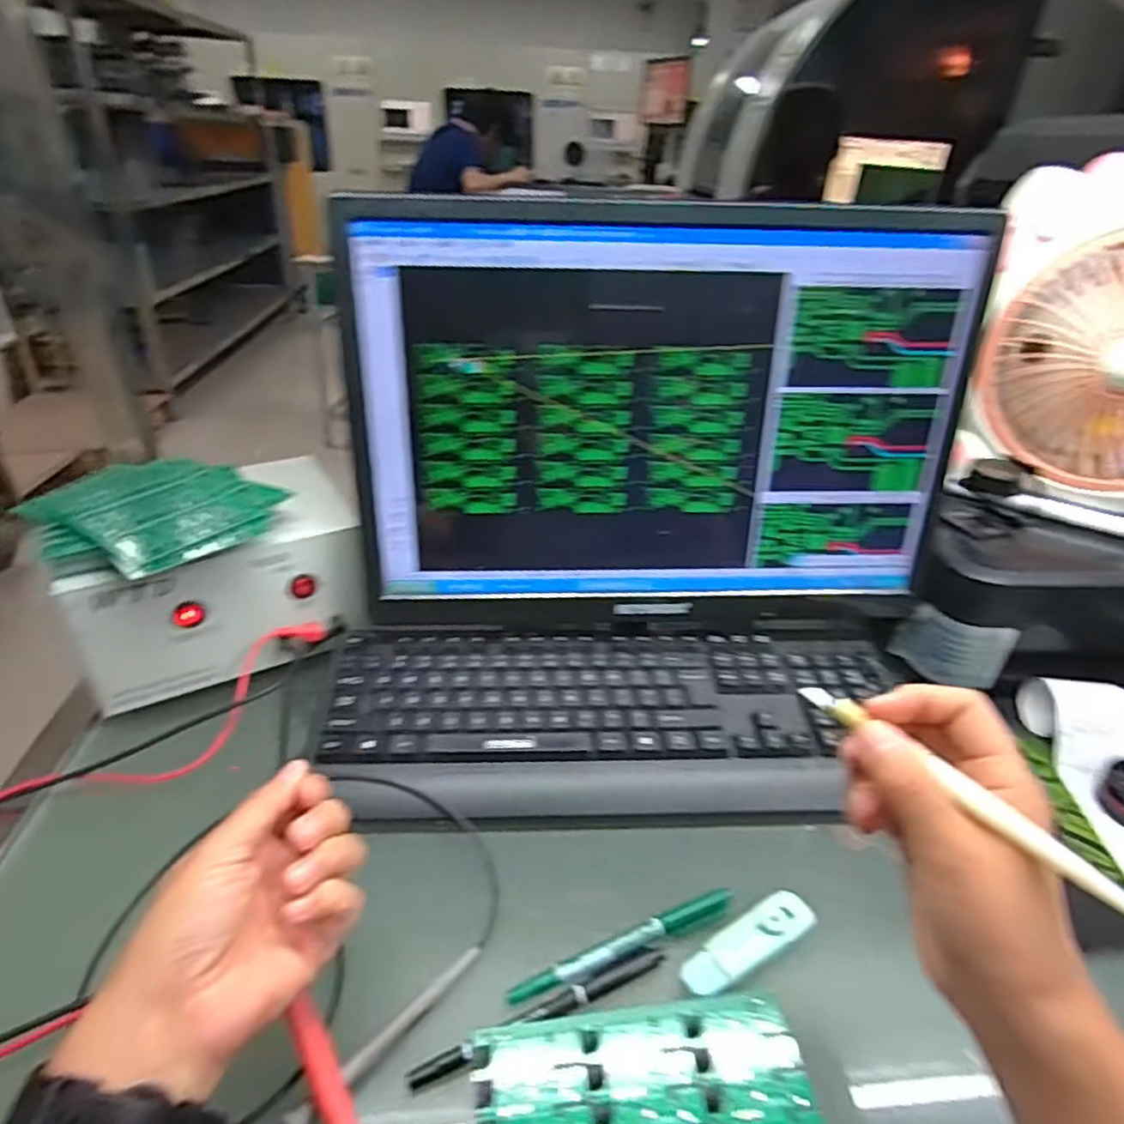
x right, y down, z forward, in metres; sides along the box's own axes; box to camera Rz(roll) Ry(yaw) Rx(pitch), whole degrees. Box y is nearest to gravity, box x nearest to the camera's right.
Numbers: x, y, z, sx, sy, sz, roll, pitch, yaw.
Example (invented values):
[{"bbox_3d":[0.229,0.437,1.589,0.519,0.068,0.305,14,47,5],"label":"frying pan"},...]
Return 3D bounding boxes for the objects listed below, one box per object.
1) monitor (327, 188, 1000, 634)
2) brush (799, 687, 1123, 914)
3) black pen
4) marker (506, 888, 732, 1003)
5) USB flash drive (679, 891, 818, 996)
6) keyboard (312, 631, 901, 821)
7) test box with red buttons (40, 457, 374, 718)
[{"bbox_3d":[0.070,-0.083,0.507,0.438,0.309,0.081,0,32,-5],"label":"monitor"},{"bbox_3d":[0.159,0.091,0.273,0.012,0.009,0.149,-20,37,-32],"label":"brush"},{"bbox_3d":[-0.009,0.229,0.349,0.139,0.008,0.012,-12,35,-23],"label":"black pen"},{"bbox_3d":[0.036,0.211,0.378,0.135,0.011,0.014,-12,35,-23],"label":"marker"},{"bbox_3d":[0.103,0.208,0.376,0.085,0.008,0.027,-17,37,-29],"label":"USB flash drive"},{"bbox_3d":[0.039,0.119,0.511,0.404,0.040,0.155,0,42,-4],"label":"keyboard"},{"bbox_3d":[-0.261,0.014,0.550,0.196,0.135,0.124,-8,34,-17],"label":"test box with red buttons"}]

